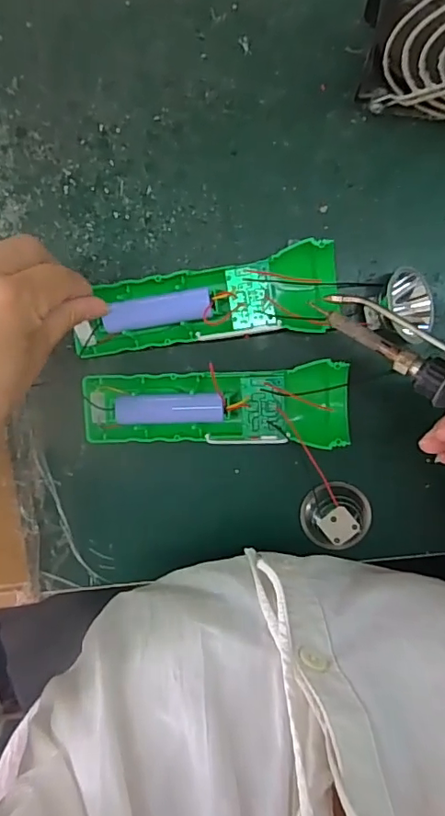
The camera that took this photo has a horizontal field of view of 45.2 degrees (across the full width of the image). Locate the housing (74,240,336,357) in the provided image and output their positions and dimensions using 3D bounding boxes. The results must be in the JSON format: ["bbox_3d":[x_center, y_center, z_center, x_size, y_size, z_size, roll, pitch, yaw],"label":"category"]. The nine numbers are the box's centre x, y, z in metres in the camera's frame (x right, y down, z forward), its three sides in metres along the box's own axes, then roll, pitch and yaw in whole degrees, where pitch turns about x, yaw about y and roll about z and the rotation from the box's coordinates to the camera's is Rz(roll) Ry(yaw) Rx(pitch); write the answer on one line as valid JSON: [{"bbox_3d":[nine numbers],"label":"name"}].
[{"bbox_3d":[-0.010,-0.060,0.317,0.156,0.026,0.047,-11,97,3],"label":"housing"}]

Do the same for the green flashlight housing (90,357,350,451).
[{"bbox_3d":[-0.004,0.000,0.329,0.161,0.032,0.047,-2,95,4],"label":"green flashlight housing"}]

